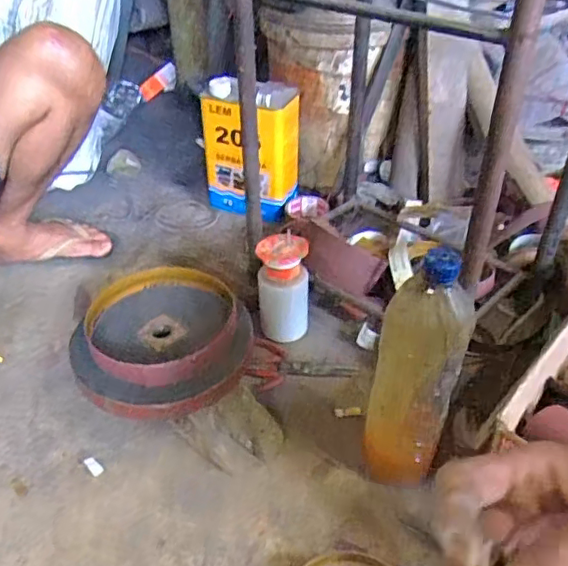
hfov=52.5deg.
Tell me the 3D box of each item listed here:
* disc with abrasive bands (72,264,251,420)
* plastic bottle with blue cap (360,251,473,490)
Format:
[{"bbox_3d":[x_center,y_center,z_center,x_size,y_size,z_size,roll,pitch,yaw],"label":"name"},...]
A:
[{"bbox_3d":[-0.152,0.073,0.728,0.207,0.070,0.212,0,38,0],"label":"disc with abrasive bands"},{"bbox_3d":[0.135,0.096,0.584,0.074,0.279,0.058,25,44,28],"label":"plastic bottle with blue cap"}]

